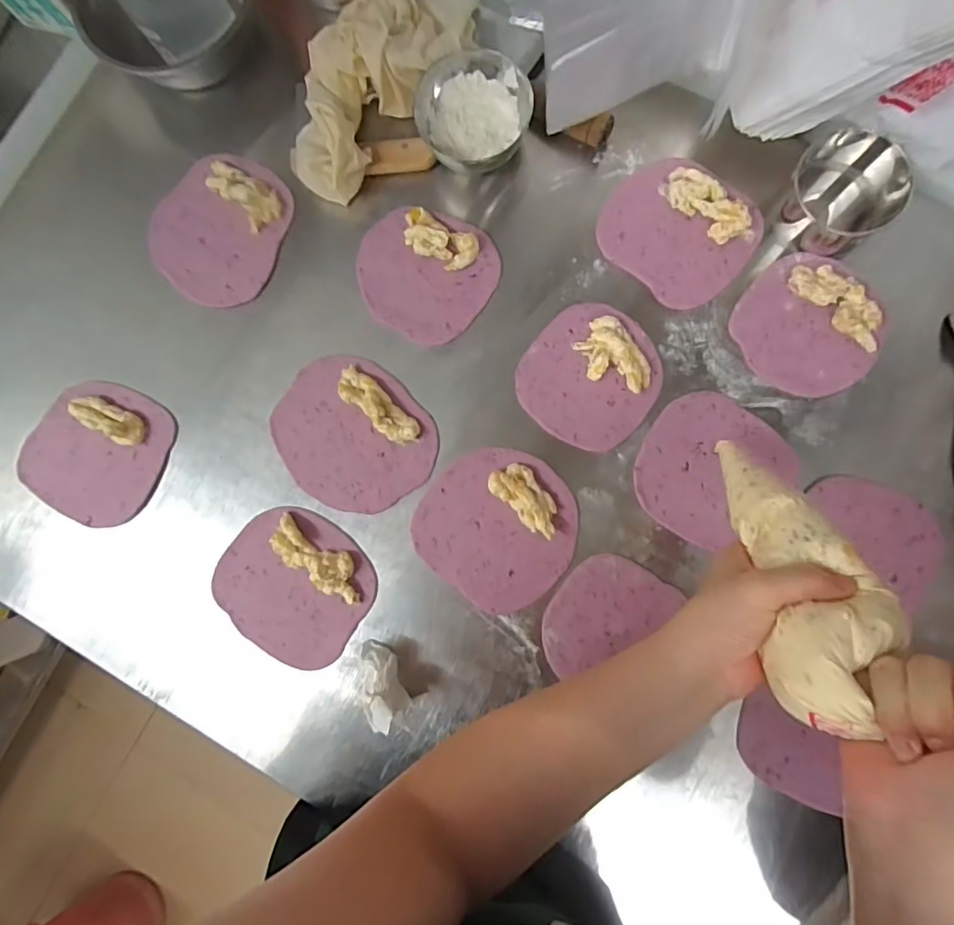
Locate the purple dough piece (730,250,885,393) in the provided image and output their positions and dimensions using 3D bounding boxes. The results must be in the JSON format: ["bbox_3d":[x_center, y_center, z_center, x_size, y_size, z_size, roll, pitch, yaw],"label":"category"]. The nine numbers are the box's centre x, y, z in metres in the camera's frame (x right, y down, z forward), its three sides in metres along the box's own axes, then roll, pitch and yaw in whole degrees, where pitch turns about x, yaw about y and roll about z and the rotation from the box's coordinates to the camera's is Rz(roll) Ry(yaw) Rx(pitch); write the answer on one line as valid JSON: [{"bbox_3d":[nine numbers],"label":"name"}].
[{"bbox_3d":[0.320,-0.133,0.489,0.123,0.013,0.129,0,87,5],"label":"purple dough piece"}]

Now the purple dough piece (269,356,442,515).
[{"bbox_3d":[-0.127,-0.028,0.511,0.138,0.020,0.161,-43,84,1],"label":"purple dough piece"}]

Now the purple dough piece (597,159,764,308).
[{"bbox_3d":[0.199,-0.231,0.502,0.142,0.016,0.124,40,91,6],"label":"purple dough piece"}]

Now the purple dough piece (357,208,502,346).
[{"bbox_3d":[-0.055,-0.194,0.525,0.139,0.007,0.127,0,89,5],"label":"purple dough piece"}]

